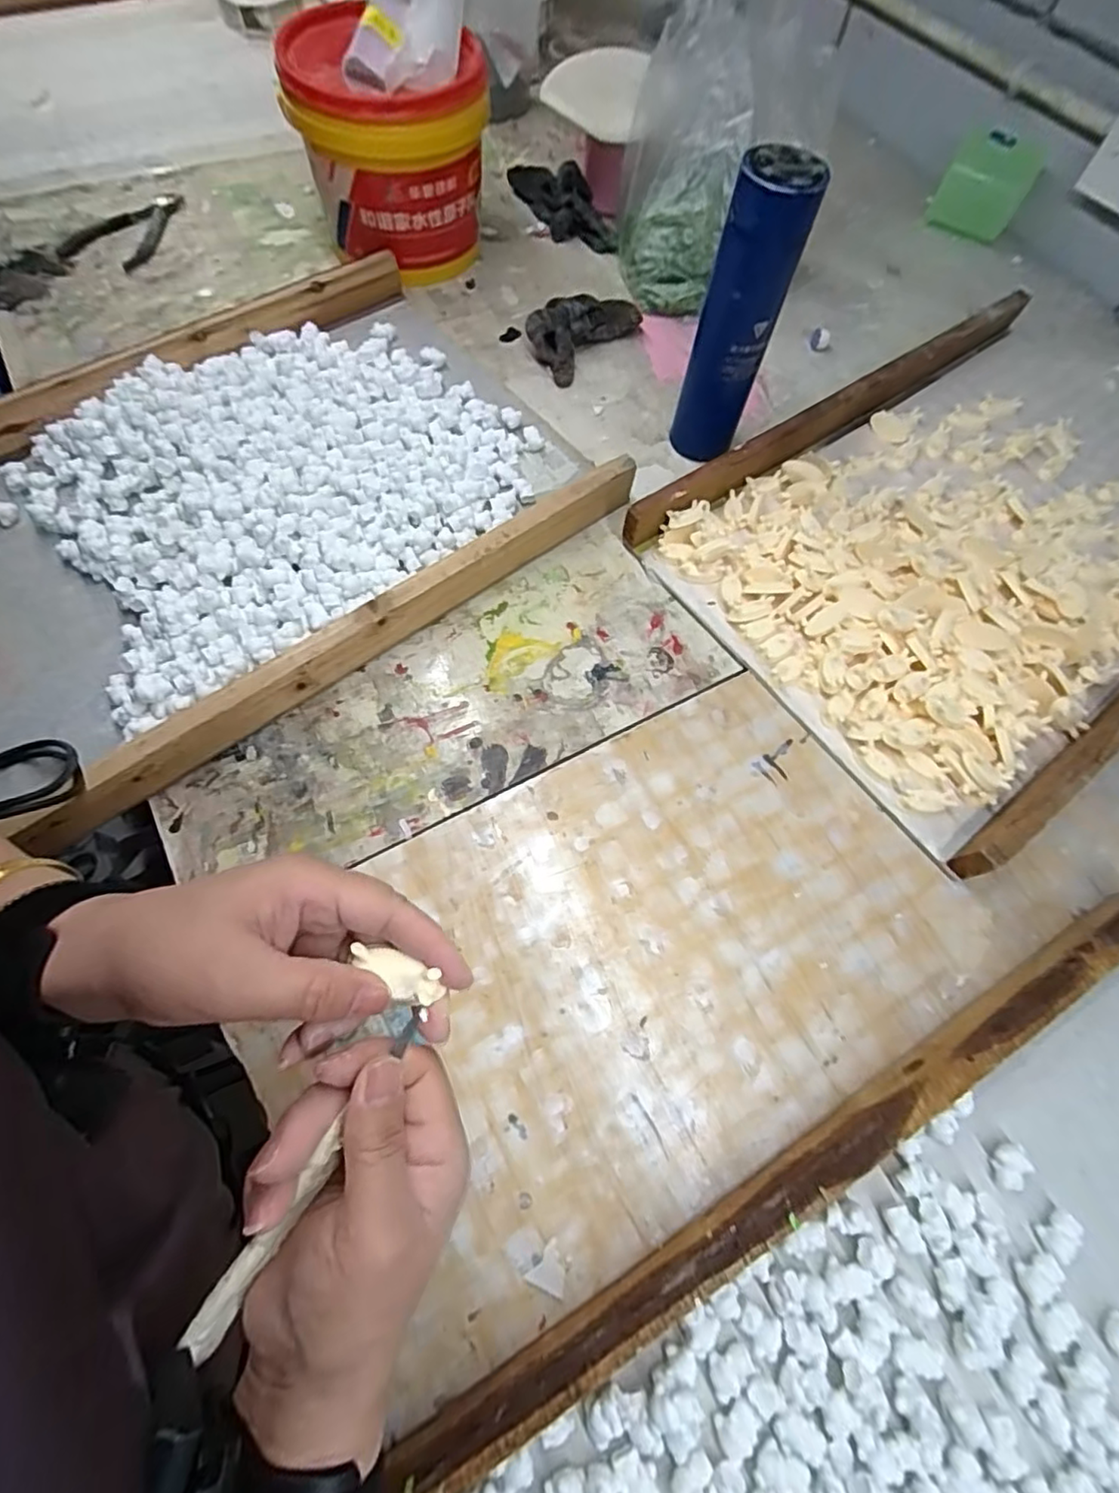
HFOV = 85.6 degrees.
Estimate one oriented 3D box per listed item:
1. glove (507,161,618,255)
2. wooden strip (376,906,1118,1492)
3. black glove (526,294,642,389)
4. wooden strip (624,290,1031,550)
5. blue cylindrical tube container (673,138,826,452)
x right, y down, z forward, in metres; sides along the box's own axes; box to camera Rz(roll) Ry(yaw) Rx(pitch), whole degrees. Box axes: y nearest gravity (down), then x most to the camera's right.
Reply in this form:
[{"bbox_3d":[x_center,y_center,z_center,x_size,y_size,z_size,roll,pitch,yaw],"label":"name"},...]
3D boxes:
[{"bbox_3d":[0.002,-0.686,0.755,0.066,0.046,0.189,-29,71,-15],"label":"glove"},{"bbox_3d":[0.168,0.241,0.361,0.566,0.046,0.027,-26,70,-14],"label":"wooden strip"},{"bbox_3d":[0.025,-0.461,0.663,0.071,0.040,0.139,37,69,13],"label":"black glove"},{"bbox_3d":[0.298,-0.347,0.626,0.583,0.050,0.027,-34,72,-17],"label":"wooden strip"},{"bbox_3d":[0.154,-0.359,0.525,0.051,0.224,0.058,-39,73,-18],"label":"blue cylindrical tube container"}]

